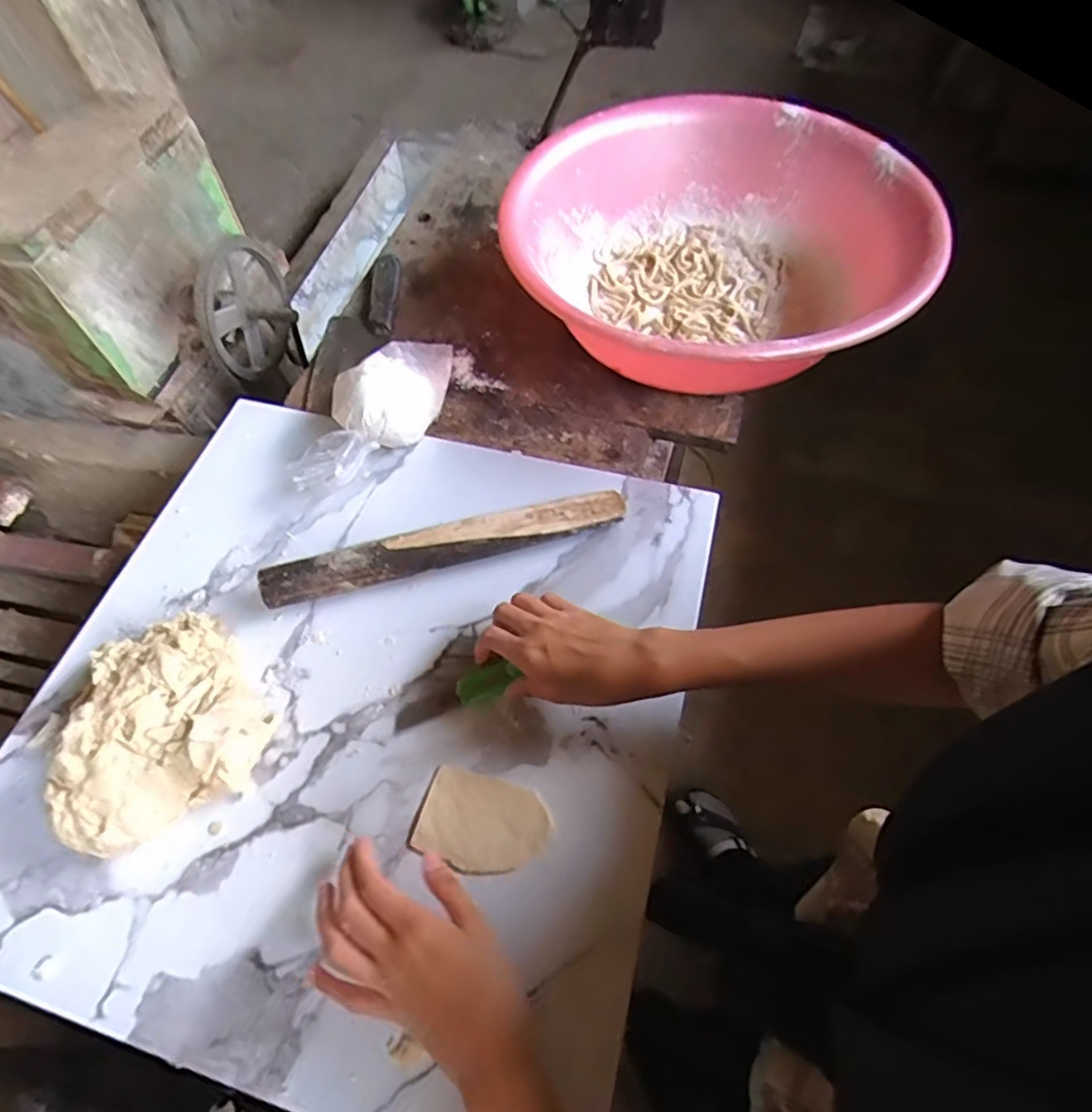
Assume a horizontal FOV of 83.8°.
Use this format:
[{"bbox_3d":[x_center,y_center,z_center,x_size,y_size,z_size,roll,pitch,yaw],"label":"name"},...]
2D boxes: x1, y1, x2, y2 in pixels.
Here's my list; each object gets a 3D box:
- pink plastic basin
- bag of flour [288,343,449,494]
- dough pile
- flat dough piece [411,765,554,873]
[{"bbox_3d":[0.167,-0.310,0.647,0.405,0.142,0.404,-2,61,3],"label":"pink plastic basin"},{"bbox_3d":[-0.155,-0.150,0.587,0.089,0.075,0.222,18,64,12],"label":"bag of flour"},{"bbox_3d":[-0.285,0.116,0.446,0.136,0.060,0.156,-25,63,-11],"label":"dough pile"},{"bbox_3d":[-0.043,0.187,0.427,0.088,0.009,0.059,13,62,11],"label":"flat dough piece"}]

